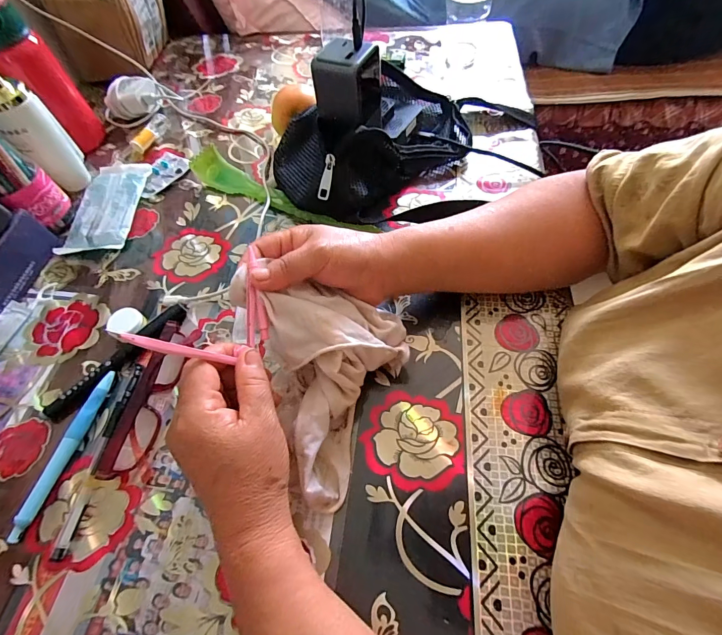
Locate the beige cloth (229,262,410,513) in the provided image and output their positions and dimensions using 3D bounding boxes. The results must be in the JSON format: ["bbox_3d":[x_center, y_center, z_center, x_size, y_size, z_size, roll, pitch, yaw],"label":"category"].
[{"bbox_3d":[-0.035,0.048,0.276,0.118,0.076,0.152,10,61,10],"label":"beige cloth"}]

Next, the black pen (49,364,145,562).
[{"bbox_3d":[-0.205,0.105,0.294,0.014,0.010,0.146,4,60,6],"label":"black pen"}]

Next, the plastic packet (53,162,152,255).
[{"bbox_3d":[-0.302,-0.132,0.441,0.078,0.014,0.140,-4,60,2],"label":"plastic packet"}]

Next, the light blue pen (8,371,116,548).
[{"bbox_3d":[-0.234,0.105,0.296,0.012,0.012,0.129,13,62,11],"label":"light blue pen"}]

